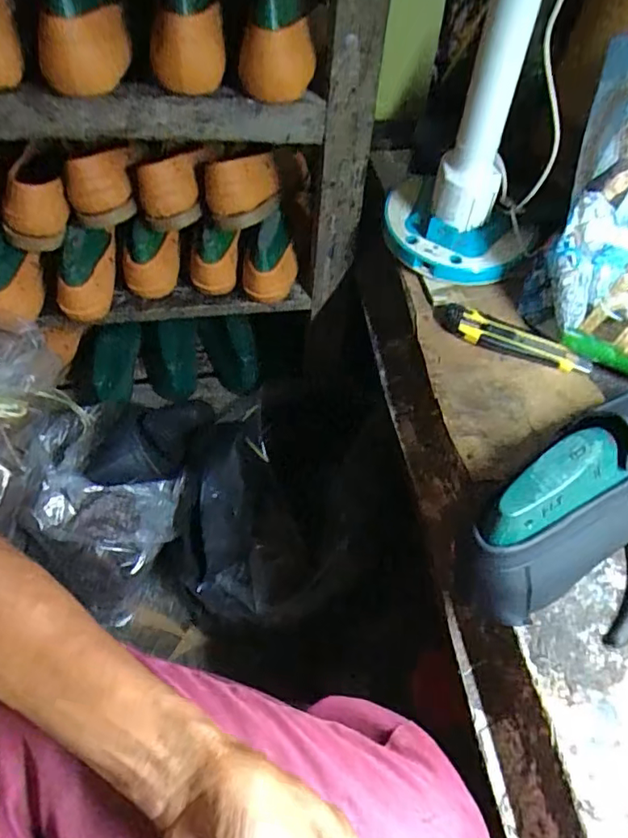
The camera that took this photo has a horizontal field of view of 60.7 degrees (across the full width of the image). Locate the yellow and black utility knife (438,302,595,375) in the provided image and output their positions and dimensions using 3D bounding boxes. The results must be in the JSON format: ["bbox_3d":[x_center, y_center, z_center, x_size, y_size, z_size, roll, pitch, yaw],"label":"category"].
[{"bbox_3d":[0.205,-0.082,0.573,0.167,0.021,0.035,29,60,16],"label":"yellow and black utility knife"}]

